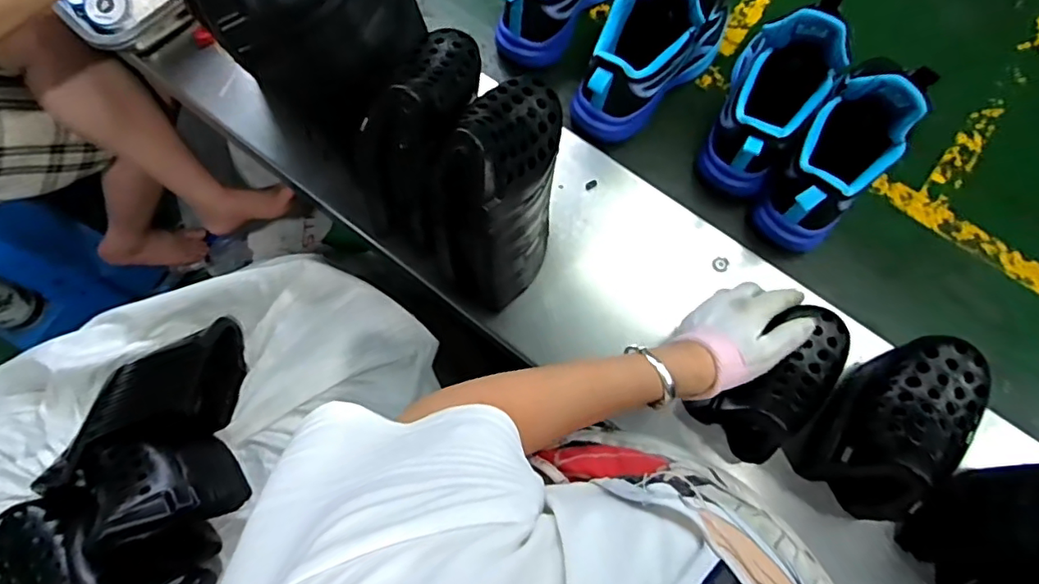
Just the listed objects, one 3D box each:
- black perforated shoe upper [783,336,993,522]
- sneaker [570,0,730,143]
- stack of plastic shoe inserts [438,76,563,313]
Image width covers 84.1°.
[{"bbox_3d":[0.309,0.113,0.491,0.082,0.157,0.139,40,75,11],"label":"black perforated shoe upper"},{"bbox_3d":[0.159,-0.291,0.619,0.090,0.139,0.259,41,75,12],"label":"sneaker"},{"bbox_3d":[-0.009,-0.074,0.497,0.078,0.230,0.142,25,73,7],"label":"stack of plastic shoe inserts"}]

